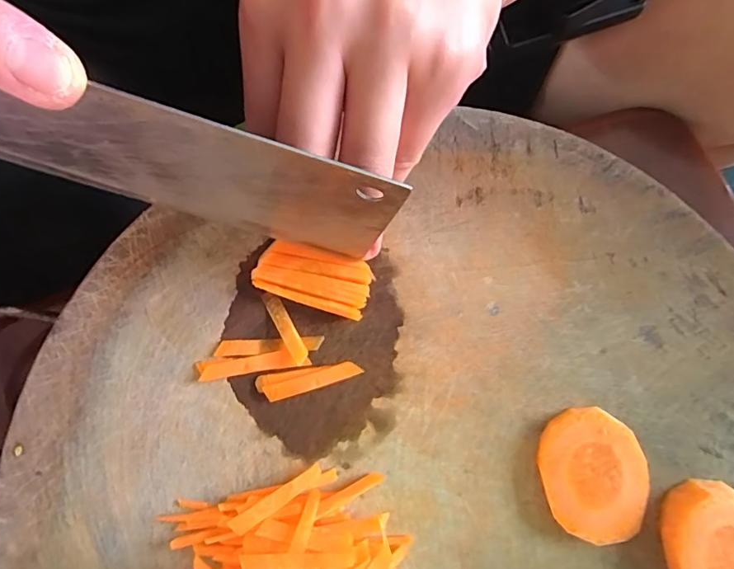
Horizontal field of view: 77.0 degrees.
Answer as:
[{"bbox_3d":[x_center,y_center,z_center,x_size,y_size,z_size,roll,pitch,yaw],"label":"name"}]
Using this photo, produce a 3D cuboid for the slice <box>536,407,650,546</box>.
[{"bbox_3d":[0.091,0.076,0.185,0.040,0.007,0.049,-9,77,-2],"label":"slice"}]

